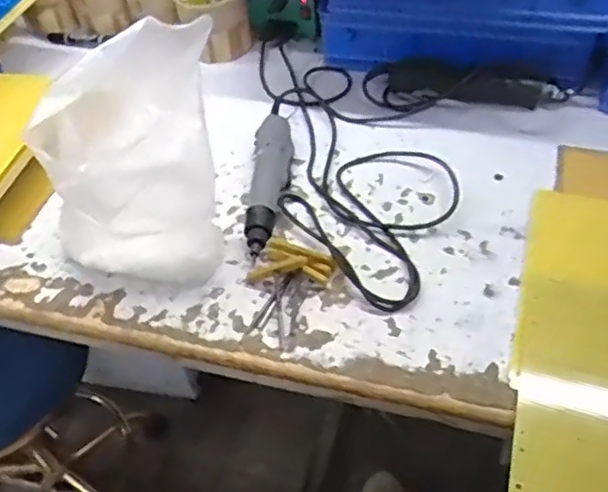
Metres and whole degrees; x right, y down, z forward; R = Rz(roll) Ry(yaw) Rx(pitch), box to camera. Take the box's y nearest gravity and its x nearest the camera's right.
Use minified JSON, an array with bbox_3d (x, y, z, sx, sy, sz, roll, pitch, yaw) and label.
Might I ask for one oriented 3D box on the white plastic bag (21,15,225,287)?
[{"bbox_3d":[-0.154,-0.071,0.597,0.150,0.220,0.108,-12,49,-6],"label":"white plastic bag"}]

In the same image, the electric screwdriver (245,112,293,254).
[{"bbox_3d":[-0.040,-0.073,0.726,0.041,0.035,0.193,1,49,6],"label":"electric screwdriver"}]

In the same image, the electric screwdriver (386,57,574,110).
[{"bbox_3d":[0.213,-0.196,0.814,0.211,0.040,0.050,8,50,12],"label":"electric screwdriver"}]

